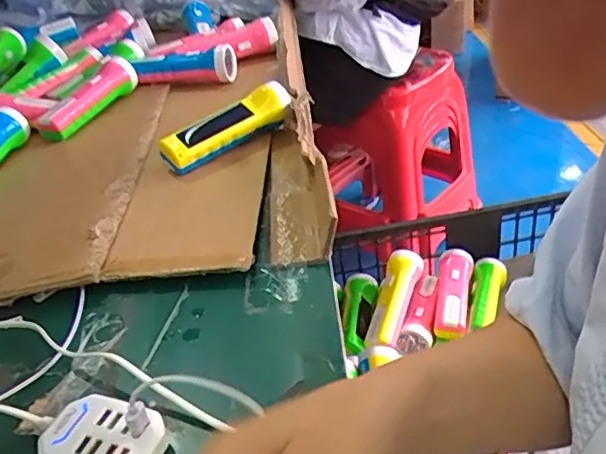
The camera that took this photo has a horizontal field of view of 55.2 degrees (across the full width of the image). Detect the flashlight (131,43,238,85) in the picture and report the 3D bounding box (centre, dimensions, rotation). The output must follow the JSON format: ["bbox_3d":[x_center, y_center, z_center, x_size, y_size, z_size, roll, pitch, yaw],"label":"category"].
[{"bbox_3d":[-0.173,-0.230,0.857,0.146,0.055,0.061,1,36,15],"label":"flashlight"}]

